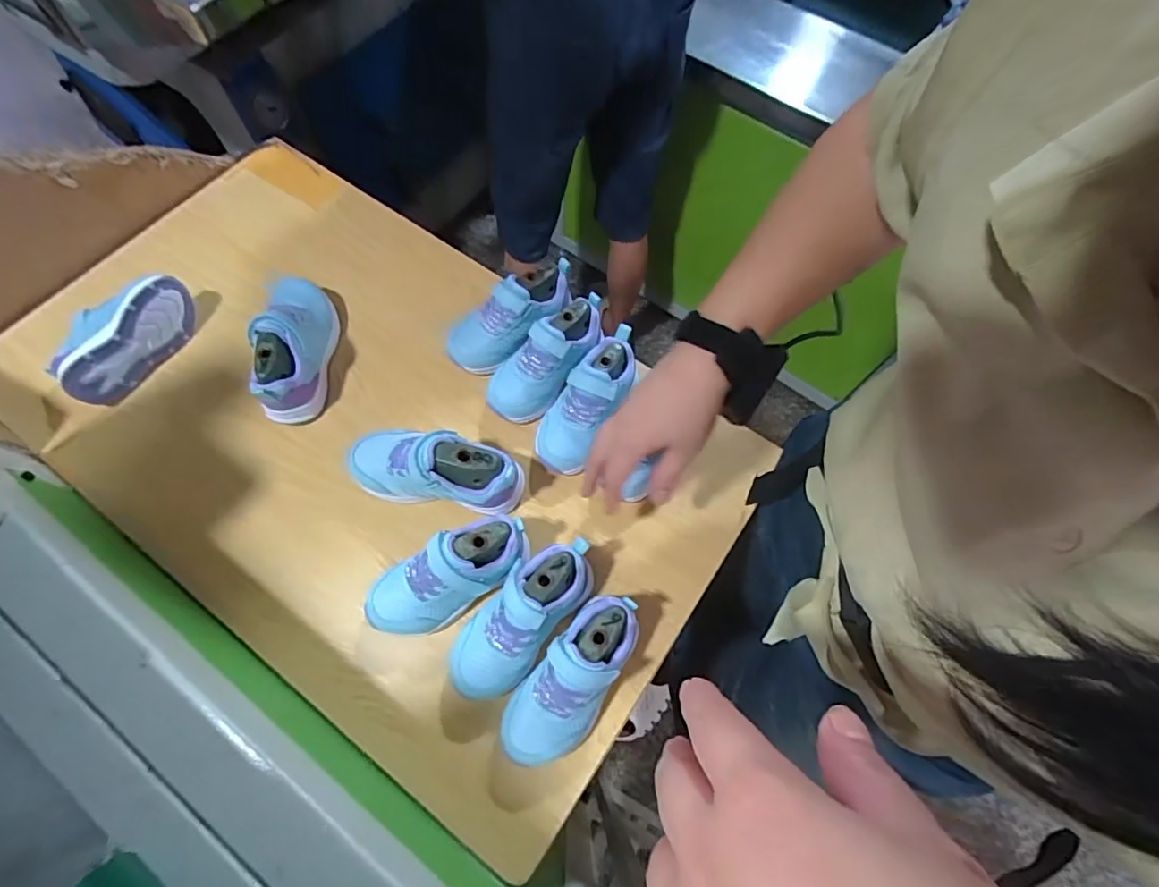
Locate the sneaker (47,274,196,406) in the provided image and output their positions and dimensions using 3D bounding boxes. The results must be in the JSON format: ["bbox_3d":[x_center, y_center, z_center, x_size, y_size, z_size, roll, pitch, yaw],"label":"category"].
[{"bbox_3d":[-0.488,-0.116,0.581,0.063,0.064,0.153,25,68,9],"label":"sneaker"}]

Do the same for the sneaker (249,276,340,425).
[{"bbox_3d":[-0.303,-0.113,0.585,0.058,0.080,0.167,-3,67,-3],"label":"sneaker"}]

